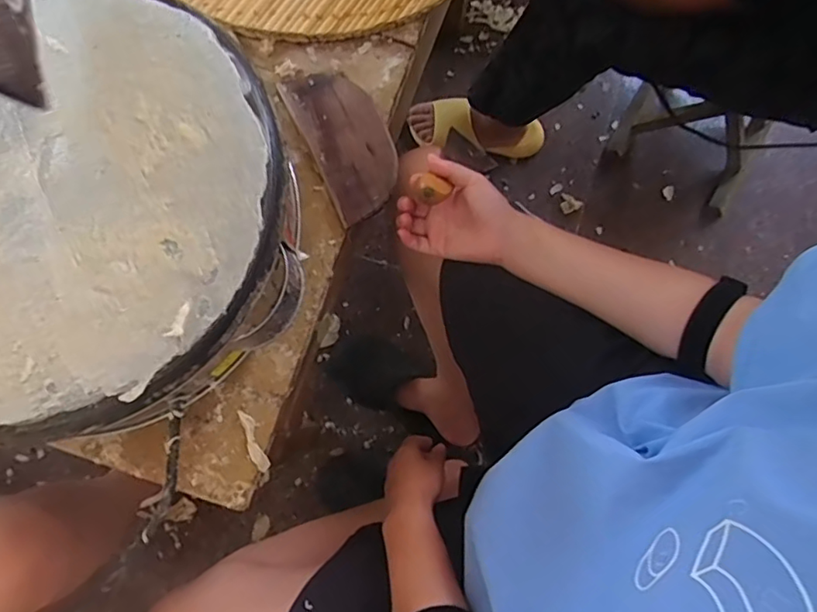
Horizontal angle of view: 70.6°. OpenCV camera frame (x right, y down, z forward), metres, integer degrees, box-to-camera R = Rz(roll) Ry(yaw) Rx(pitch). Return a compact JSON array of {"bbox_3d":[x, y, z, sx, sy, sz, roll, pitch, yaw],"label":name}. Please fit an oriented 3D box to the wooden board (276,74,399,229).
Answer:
[{"bbox_3d":[-0.061,-0.169,0.581,0.079,0.010,0.162,-25,81,-5],"label":"wooden board"}]

